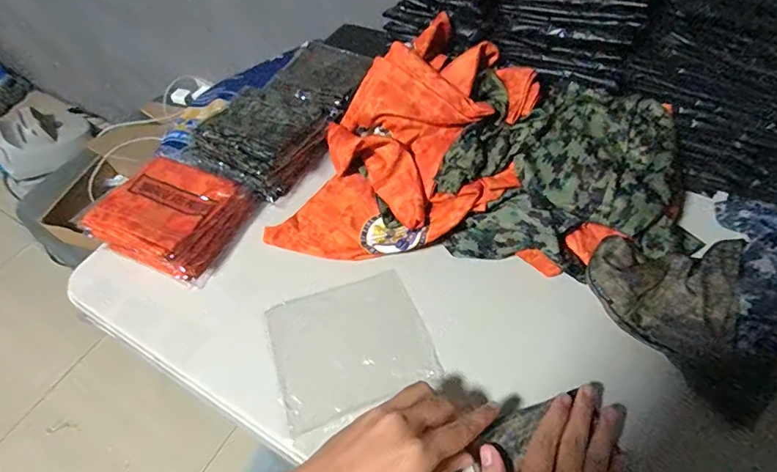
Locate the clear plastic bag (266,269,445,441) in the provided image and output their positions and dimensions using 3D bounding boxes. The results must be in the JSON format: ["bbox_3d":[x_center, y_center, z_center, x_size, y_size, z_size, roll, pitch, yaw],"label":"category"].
[{"bbox_3d":[-0.038,0.106,0.436,0.144,0.012,0.132,-19,57,-8],"label":"clear plastic bag"}]

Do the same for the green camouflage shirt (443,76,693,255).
[{"bbox_3d":[0.178,-0.068,0.474,0.238,0.099,0.186,6,56,8],"label":"green camouflage shirt"}]

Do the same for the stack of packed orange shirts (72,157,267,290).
[{"bbox_3d":[-0.241,-0.022,0.501,0.137,0.061,0.127,16,58,15],"label":"stack of packed orange shirts"}]

